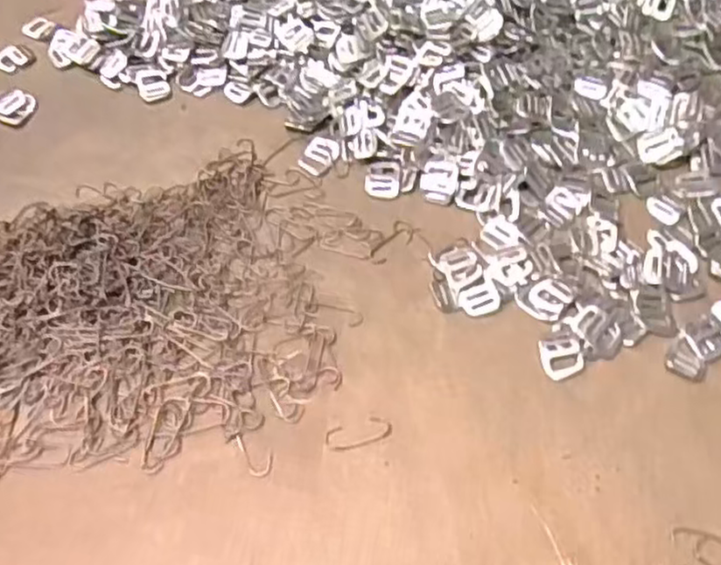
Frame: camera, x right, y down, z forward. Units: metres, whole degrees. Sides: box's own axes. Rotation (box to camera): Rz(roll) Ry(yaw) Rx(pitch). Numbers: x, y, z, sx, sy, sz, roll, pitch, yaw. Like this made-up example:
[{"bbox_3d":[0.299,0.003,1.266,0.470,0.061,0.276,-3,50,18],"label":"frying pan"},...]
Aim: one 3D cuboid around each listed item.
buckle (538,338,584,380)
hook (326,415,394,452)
[{"bbox_3d":[0.129,0.048,0.443,0.026,0.005,0.027,-8,56,-4],"label":"buckle"},{"bbox_3d":[-0.001,0.091,0.418,0.040,0.004,0.016,-15,57,-8],"label":"hook"}]

